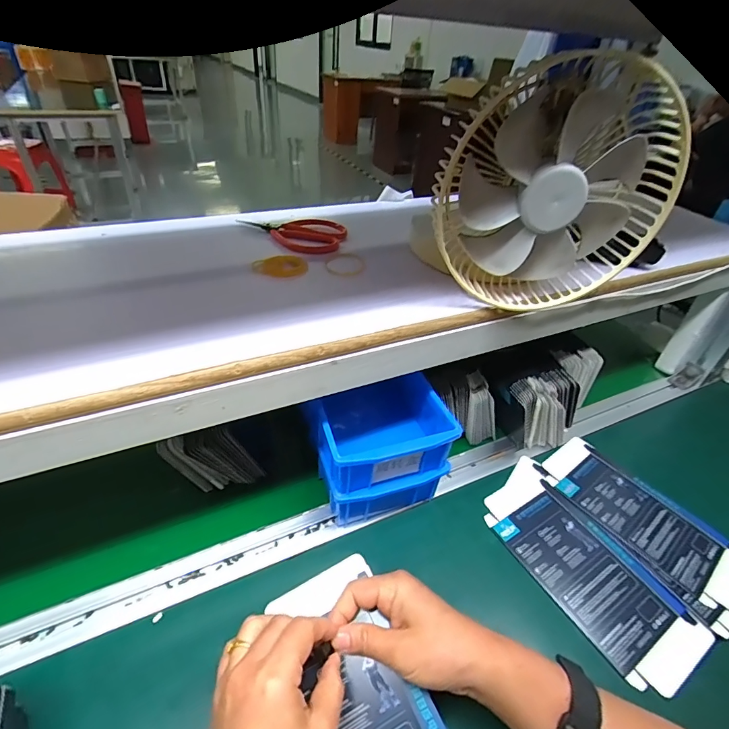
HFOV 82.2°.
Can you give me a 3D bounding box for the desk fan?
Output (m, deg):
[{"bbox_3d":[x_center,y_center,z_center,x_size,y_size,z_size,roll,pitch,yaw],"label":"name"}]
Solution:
[{"bbox_3d":[0.157,-0.170,0.399,0.202,0.188,0.136,1,39,-6],"label":"desk fan"}]

